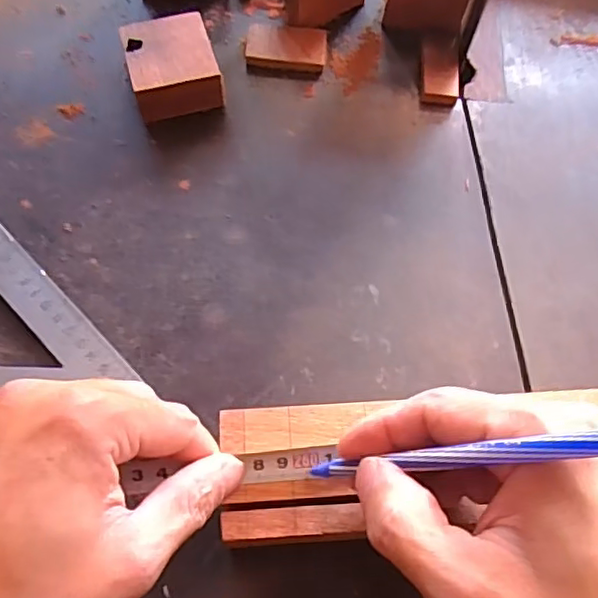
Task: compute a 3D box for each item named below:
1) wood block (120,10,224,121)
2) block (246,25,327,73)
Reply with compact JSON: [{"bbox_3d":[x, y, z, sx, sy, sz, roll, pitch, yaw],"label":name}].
[{"bbox_3d":[-0.082,-0.149,0.401,0.054,0.031,0.060,-14,67,-8],"label":"wood block"},{"bbox_3d":[-0.009,-0.178,0.433,0.055,0.009,0.038,5,65,0],"label":"block"}]

